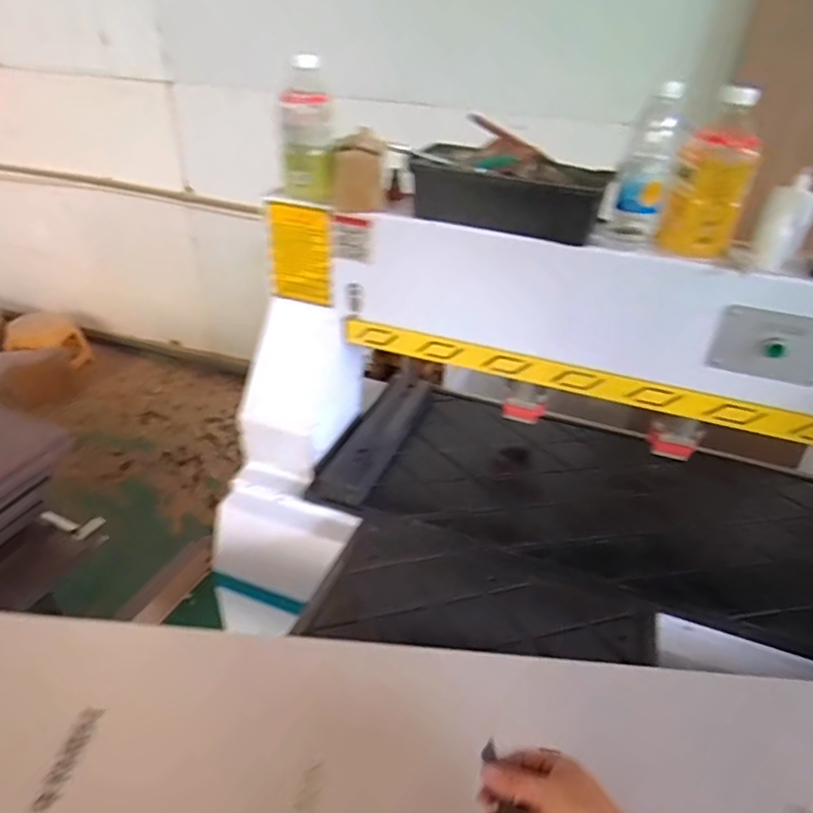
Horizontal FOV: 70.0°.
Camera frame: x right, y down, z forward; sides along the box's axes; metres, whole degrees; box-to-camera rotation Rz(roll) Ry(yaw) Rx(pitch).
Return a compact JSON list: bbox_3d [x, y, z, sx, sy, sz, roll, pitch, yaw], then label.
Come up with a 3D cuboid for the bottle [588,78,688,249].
[{"bbox_3d":[0.330,-0.335,0.808,0.086,0.201,0.101,14,36,17],"label":"bottle"}]

